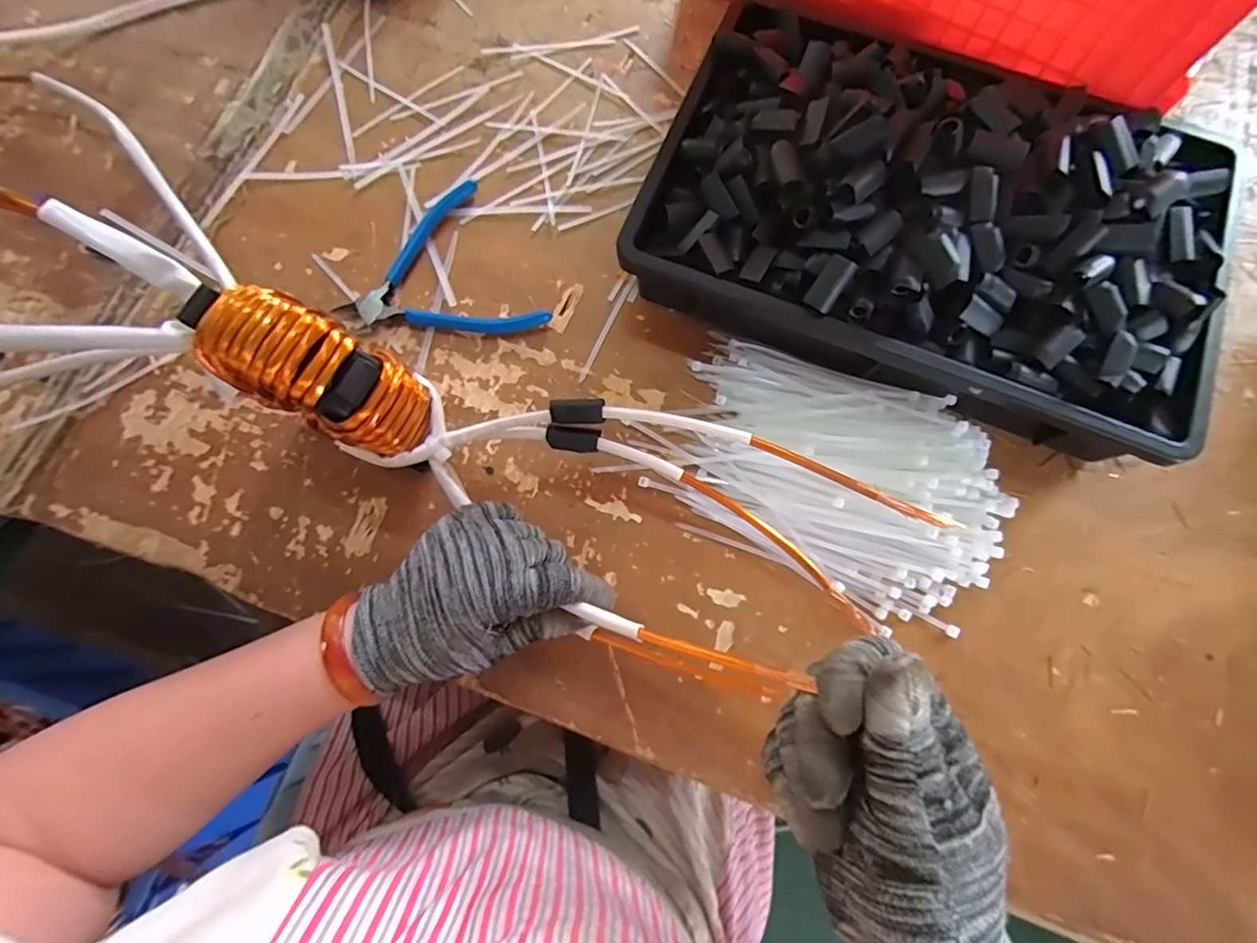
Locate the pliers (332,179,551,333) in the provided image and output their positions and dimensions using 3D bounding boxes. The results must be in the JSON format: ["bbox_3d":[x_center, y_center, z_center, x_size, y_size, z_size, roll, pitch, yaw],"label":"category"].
[{"bbox_3d":[-0.146,-0.140,0.415,0.129,0.011,0.133,-28,77,-8],"label":"pliers"}]

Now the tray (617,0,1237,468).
[{"bbox_3d":[0.199,-0.168,0.383,0.362,0.099,0.240,21,76,4],"label":"tray"}]

